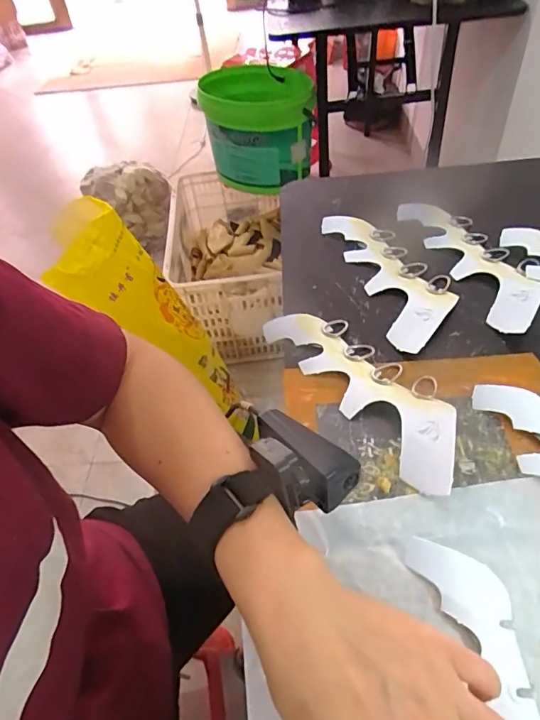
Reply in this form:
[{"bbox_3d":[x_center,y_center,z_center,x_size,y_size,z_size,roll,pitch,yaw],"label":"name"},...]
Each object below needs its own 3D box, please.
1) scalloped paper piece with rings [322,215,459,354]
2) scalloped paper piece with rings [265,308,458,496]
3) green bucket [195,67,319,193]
[{"bbox_3d":[0.129,-0.094,0.493,0.081,0.013,0.212,-13,49,-7],"label":"scalloped paper piece with rings"},{"bbox_3d":[0.081,0.013,0.397,0.069,0.024,0.217,-27,52,-18],"label":"scalloped paper piece with rings"},{"bbox_3d":[-0.034,-0.712,1.460,0.329,0.246,0.343,-2,49,5],"label":"green bucket"}]

